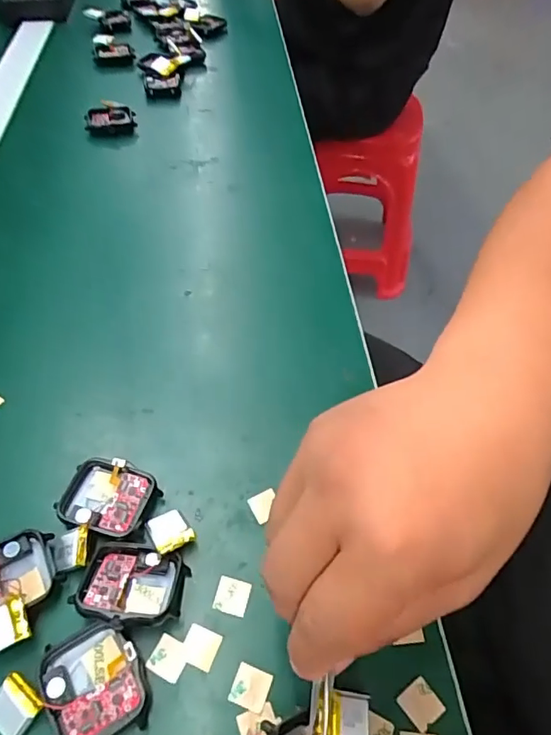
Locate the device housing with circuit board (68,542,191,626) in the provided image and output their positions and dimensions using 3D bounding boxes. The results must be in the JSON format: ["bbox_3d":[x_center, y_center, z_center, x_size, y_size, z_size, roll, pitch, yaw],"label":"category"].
[{"bbox_3d":[-0.066,0.100,0.234,0.046,0.017,0.035,9,52,3],"label":"device housing with circuit board"}]

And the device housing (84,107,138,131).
[{"bbox_3d":[-0.164,-0.246,0.502,0.048,0.008,0.033,-13,54,-13],"label":"device housing"}]

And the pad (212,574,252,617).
[{"bbox_3d":[-0.020,0.108,0.240,0.015,0.004,0.015,14,52,7],"label":"pad"}]

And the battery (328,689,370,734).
[{"bbox_3d":[0.028,0.136,0.195,0.016,0.004,0.018,11,48,-4],"label":"battery"}]

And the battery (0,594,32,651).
[{"bbox_3d":[-0.118,0.111,0.217,0.022,0.004,0.021,-23,53,-17],"label":"battery"}]

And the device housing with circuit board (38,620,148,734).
[{"bbox_3d":[-0.076,0.131,0.211,0.038,0.015,0.047,-24,57,-20],"label":"device housing with circuit board"}]

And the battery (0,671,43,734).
[{"bbox_3d":[-0.106,0.137,0.205,0.019,0.005,0.020,39,99,15],"label":"battery"}]

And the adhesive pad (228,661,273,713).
[{"bbox_3d":[-0.011,0.137,0.218,0.015,0.004,0.015,18,53,10],"label":"adhesive pad"}]

